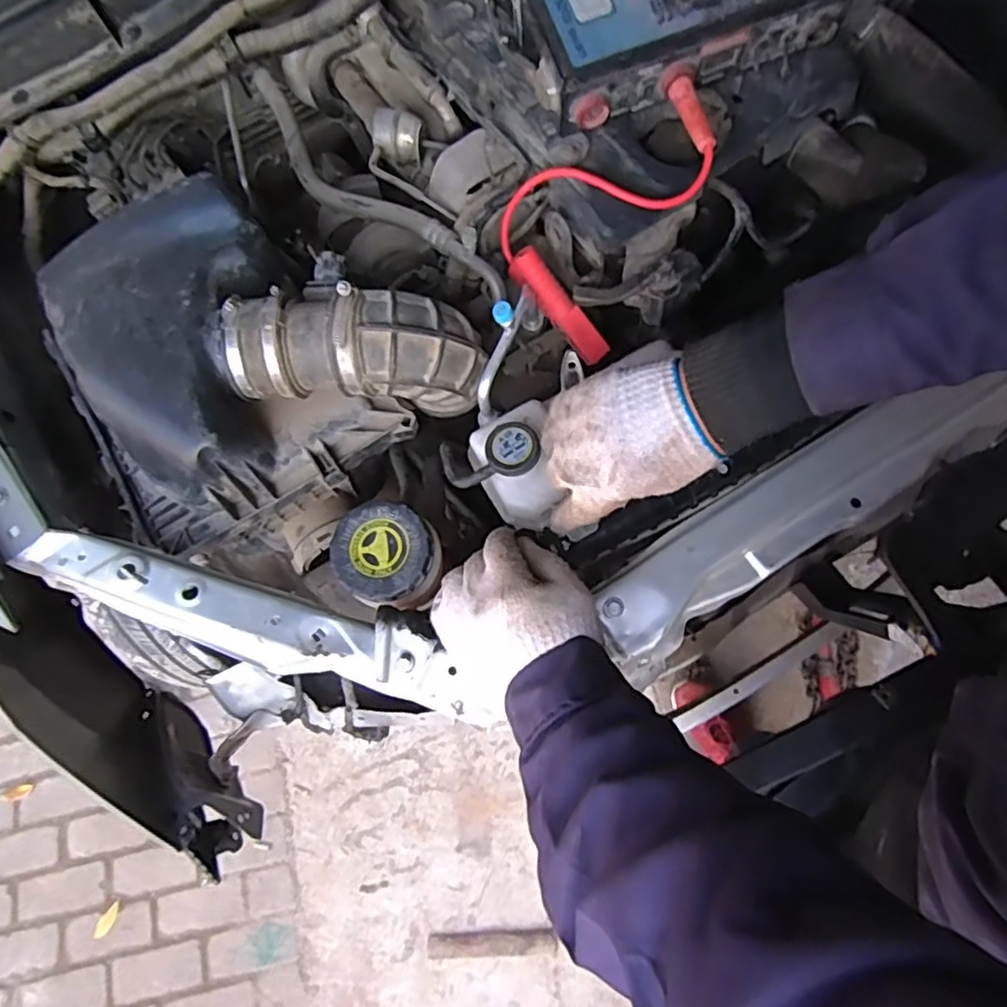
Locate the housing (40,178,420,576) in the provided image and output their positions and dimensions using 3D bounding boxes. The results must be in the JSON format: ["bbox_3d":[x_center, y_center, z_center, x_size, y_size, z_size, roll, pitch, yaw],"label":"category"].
[{"bbox_3d":[-0.286,-0.135,0.629,0.237,0.181,0.303,-35,76,-12],"label":"housing"}]

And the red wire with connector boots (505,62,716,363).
[{"bbox_3d":[0.099,-0.306,0.644,0.168,0.157,0.222,34,74,10],"label":"red wire with connector boots"}]

